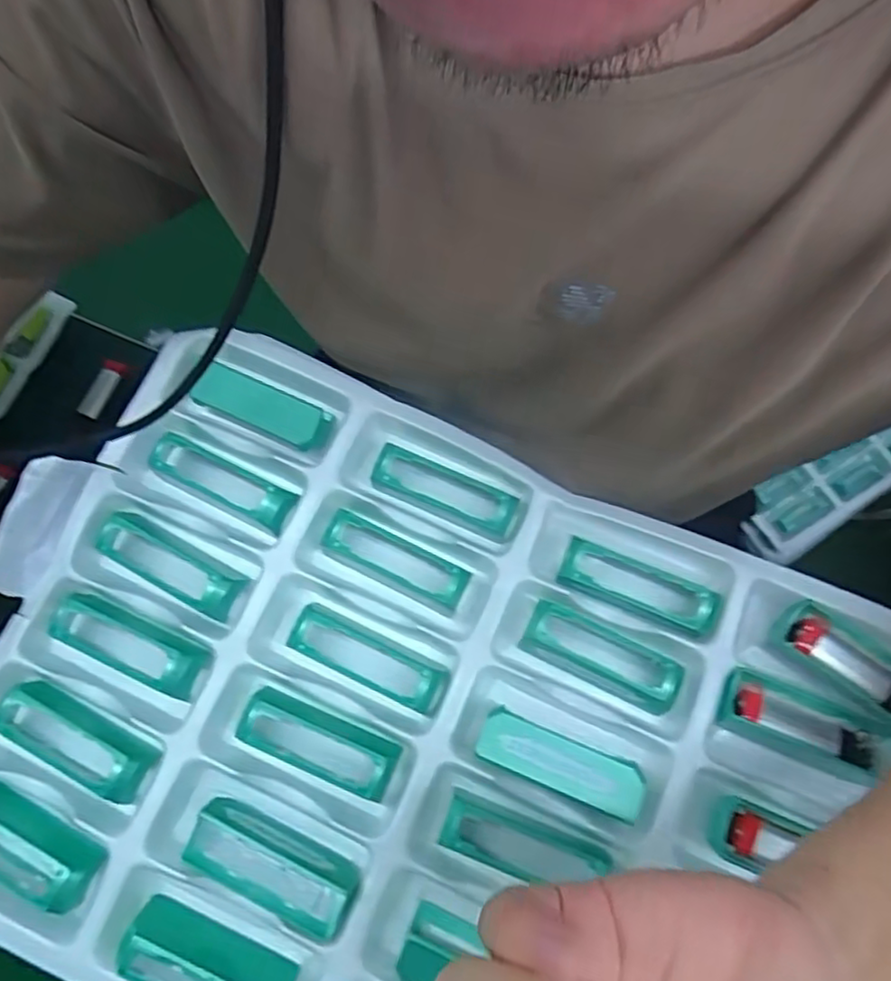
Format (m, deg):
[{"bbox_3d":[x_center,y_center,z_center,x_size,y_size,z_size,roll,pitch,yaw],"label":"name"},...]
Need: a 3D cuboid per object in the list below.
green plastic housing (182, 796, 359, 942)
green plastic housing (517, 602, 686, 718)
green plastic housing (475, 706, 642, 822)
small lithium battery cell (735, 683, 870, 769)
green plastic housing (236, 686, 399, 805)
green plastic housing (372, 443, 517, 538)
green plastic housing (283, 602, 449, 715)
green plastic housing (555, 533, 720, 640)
[{"bbox_3d":[-0.082,0.177,0.314,0.079,0.024,0.034,24,76,8],"label":"green plastic housing"},{"bbox_3d":[0.076,0.083,0.331,0.080,0.026,0.027,24,74,20],"label":"green plastic housing"},{"bbox_3d":[0.054,0.130,0.319,0.077,0.020,0.025,22,76,8],"label":"green plastic housing"},{"bbox_3d":[0.172,0.113,0.322,0.062,0.013,0.016,22,76,8],"label":"small lithium battery cell"},{"bbox_3d":[-0.062,0.123,0.321,0.077,0.013,0.028,21,76,7],"label":"green plastic housing"},{"bbox_3d":[-0.001,0.000,0.351,0.078,0.012,0.024,22,76,8],"label":"green plastic housing"},{"bbox_3d":[-0.038,0.084,0.330,0.079,0.015,0.024,25,77,8],"label":"green plastic housing"},{"bbox_3d":[0.098,0.048,0.336,0.079,0.018,0.026,21,76,7],"label":"green plastic housing"}]

